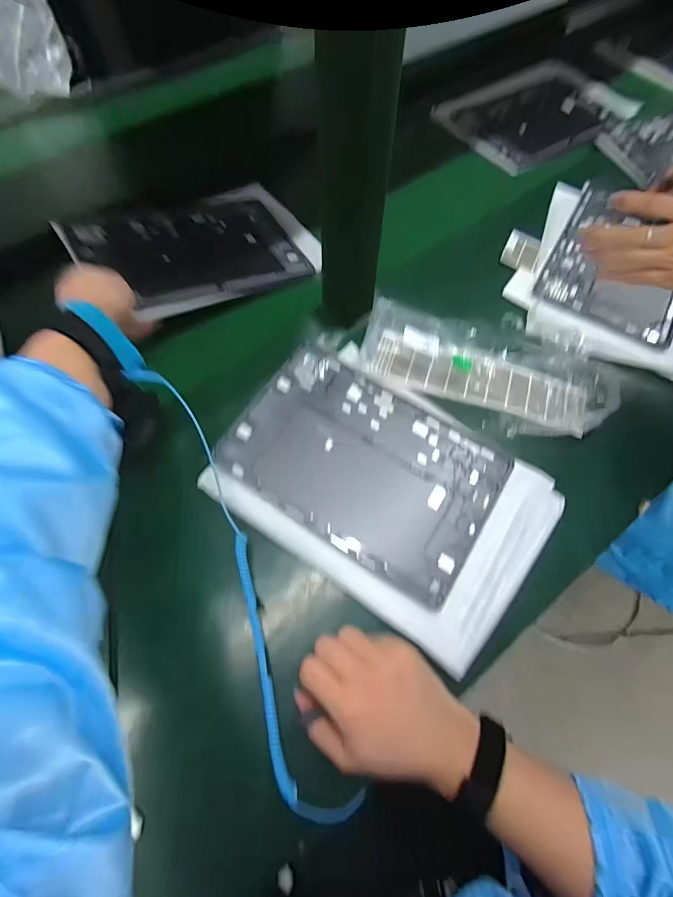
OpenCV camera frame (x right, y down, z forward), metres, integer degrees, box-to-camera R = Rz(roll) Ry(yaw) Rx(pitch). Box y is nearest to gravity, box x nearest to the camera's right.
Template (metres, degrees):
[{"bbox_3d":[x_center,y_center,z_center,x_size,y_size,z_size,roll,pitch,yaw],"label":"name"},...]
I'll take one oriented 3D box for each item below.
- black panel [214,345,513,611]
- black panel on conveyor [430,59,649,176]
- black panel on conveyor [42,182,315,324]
[{"bbox_3d":[0.026,0.013,0.402,0.255,0.012,0.170,31,68,12],"label":"black panel"},{"bbox_3d":[0.339,-0.576,0.694,0.311,0.010,0.225,-30,70,-14],"label":"black panel on conveyor"},{"bbox_3d":[-0.164,-0.253,0.506,0.275,0.011,0.186,-27,69,-26],"label":"black panel on conveyor"}]

